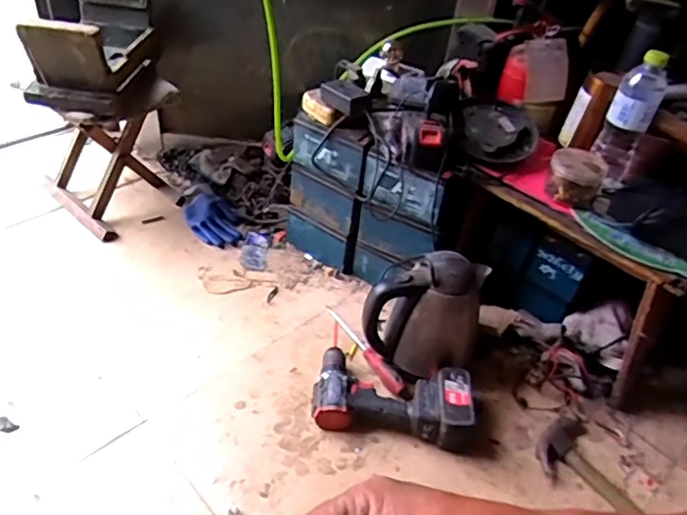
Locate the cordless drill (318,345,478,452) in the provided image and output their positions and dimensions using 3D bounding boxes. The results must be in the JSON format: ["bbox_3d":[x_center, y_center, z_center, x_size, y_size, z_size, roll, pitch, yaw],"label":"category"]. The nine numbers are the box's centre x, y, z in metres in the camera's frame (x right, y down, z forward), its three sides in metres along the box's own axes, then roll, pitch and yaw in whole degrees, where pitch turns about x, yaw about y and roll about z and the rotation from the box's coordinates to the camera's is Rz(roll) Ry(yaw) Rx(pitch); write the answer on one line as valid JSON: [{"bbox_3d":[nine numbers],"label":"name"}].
[{"bbox_3d":[0.079,0.229,0.939,0.251,0.072,0.135,12,42,8],"label":"cordless drill"}]

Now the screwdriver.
[{"bbox_3d":[0.035,0.154,1.042,0.021,0.030,0.228,-20,47,-25],"label":"screwdriver"}]

